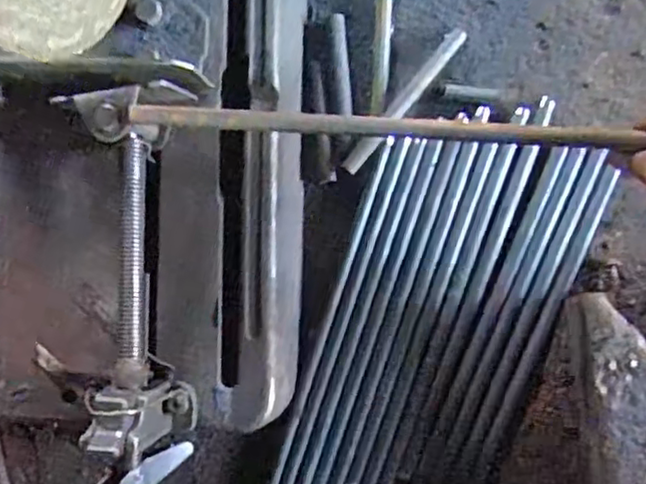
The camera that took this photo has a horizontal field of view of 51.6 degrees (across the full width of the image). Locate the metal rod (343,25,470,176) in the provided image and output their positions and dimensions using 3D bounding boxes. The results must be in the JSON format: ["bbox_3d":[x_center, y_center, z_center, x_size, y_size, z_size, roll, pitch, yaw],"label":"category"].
[{"bbox_3d":[0.062,-0.109,0.514,0.014,0.012,0.138,40,93,6],"label":"metal rod"}]

